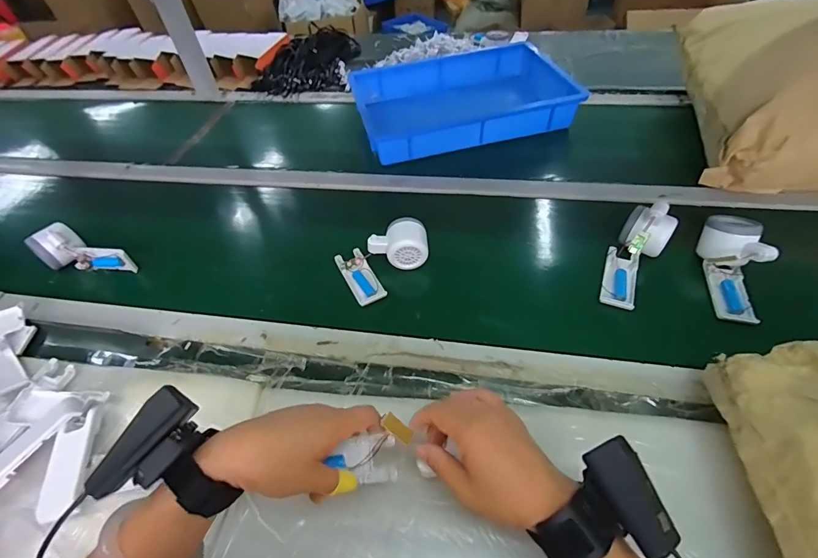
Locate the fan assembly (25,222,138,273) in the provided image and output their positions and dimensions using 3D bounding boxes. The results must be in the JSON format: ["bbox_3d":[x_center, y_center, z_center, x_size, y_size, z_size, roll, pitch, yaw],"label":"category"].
[{"bbox_3d":[-0.500,-0.041,0.608,0.152,0.068,0.043,16,48,-6],"label":"fan assembly"}]

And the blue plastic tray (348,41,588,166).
[{"bbox_3d":[0.105,-0.385,0.837,0.422,0.073,0.279,-14,49,-6],"label":"blue plastic tray"}]

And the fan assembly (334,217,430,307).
[{"bbox_3d":[-0.033,-0.035,0.553,0.127,0.051,0.093,-23,50,-15],"label":"fan assembly"}]

